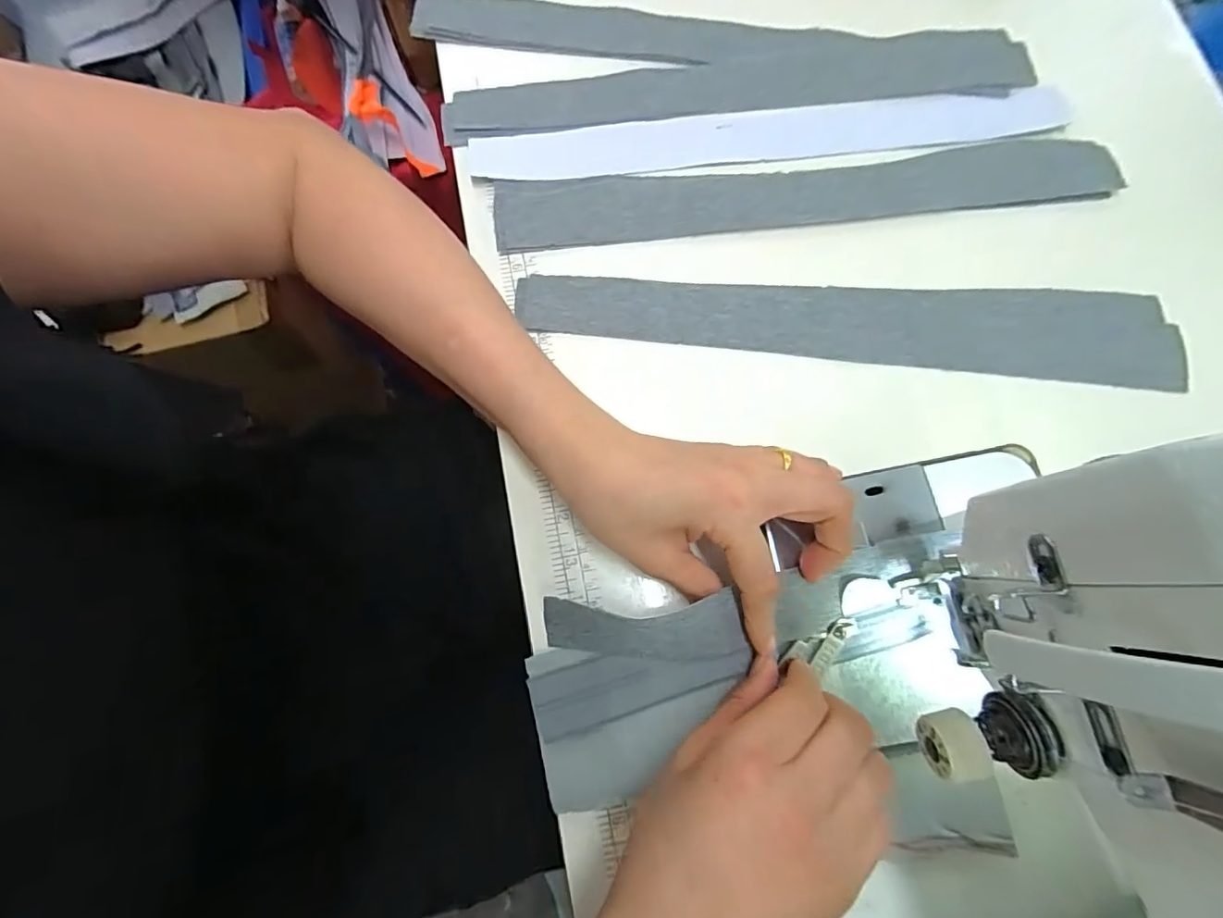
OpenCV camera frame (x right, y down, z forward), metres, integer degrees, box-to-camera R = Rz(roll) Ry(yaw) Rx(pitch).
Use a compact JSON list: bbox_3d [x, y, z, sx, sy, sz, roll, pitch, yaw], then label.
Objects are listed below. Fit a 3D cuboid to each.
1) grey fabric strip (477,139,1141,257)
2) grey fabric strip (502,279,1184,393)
[{"bbox_3d":[0.125,-0.173,0.345,0.397,0.008,0.047,-6,80,-2],"label":"grey fabric strip"},{"bbox_3d":[0.140,-0.086,0.324,0.386,0.008,0.057,5,78,1],"label":"grey fabric strip"}]

